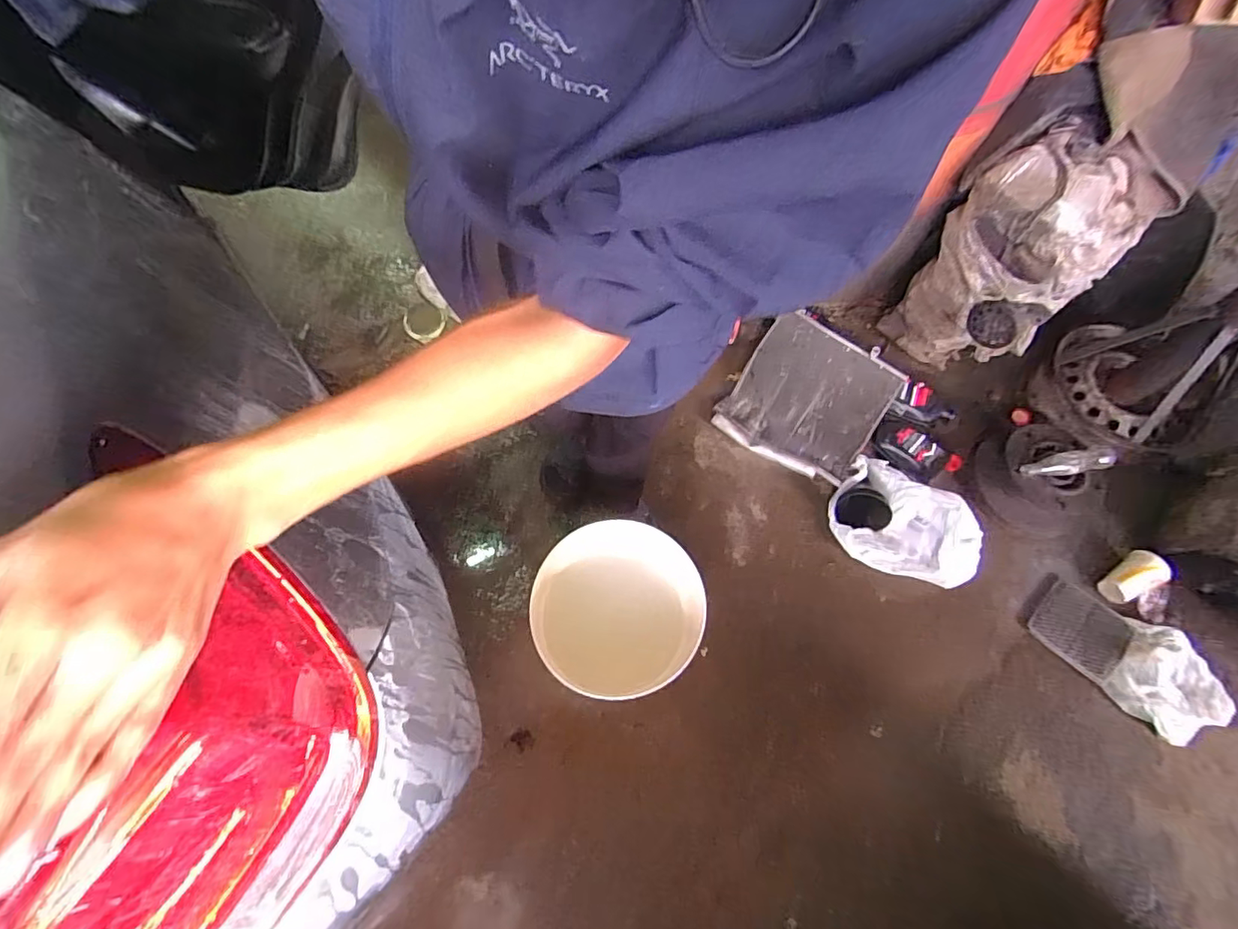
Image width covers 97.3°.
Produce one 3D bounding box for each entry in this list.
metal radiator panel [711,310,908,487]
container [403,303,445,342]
[{"bbox_3d":[0.512,-0.188,1.475,0.375,0.050,0.412,33,86,19],"label":"metal radiator panel"},{"bbox_3d":[-0.576,-0.422,1.598,0.112,0.031,0.122,1,64,-2],"label":"container"}]

